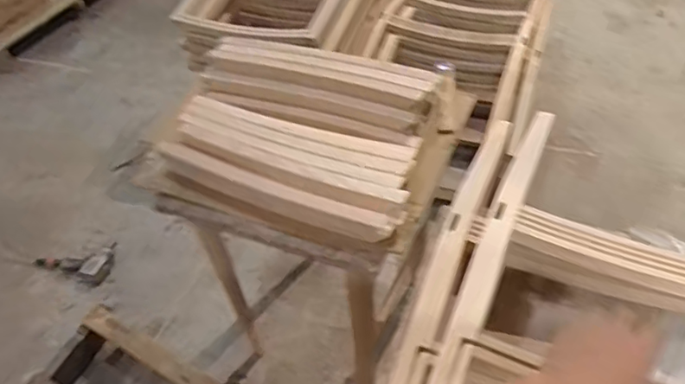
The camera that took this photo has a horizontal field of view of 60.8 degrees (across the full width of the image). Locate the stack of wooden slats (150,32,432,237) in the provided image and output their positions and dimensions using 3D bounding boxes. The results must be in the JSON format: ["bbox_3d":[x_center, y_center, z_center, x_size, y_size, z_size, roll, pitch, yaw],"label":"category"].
[{"bbox_3d":[-0.089,-0.082,1.132,0.465,0.142,0.346,12,51,16],"label":"stack of wooden slats"}]

